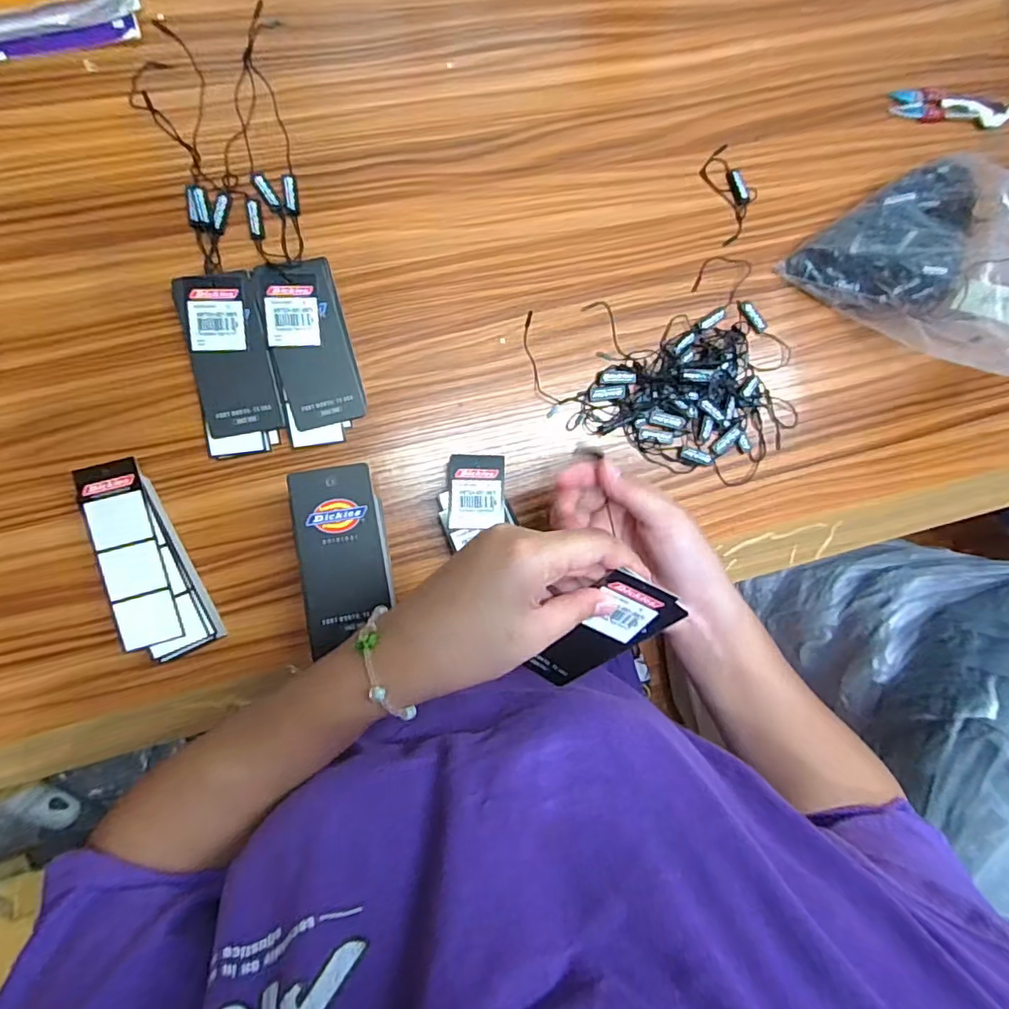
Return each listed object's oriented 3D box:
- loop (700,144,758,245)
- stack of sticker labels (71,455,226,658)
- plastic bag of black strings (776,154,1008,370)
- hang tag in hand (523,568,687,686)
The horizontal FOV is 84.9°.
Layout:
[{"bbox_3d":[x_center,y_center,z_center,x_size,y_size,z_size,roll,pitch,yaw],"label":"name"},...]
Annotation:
[{"bbox_3d":[0.182,-0.249,0.441,0.038,0.005,0.072,-21,93,-8],"label":"loop"},{"bbox_3d":[-0.235,0.037,0.363,0.048,0.030,0.129,-21,93,-8],"label":"stack of sticker labels"},{"bbox_3d":[0.362,-0.168,0.391,0.216,0.152,0.134,40,84,-7],"label":"plastic bag of black strings"},{"bbox_3d":[0.052,0.076,0.315,0.043,0.005,0.105,32,130,-7],"label":"hang tag in hand"}]

